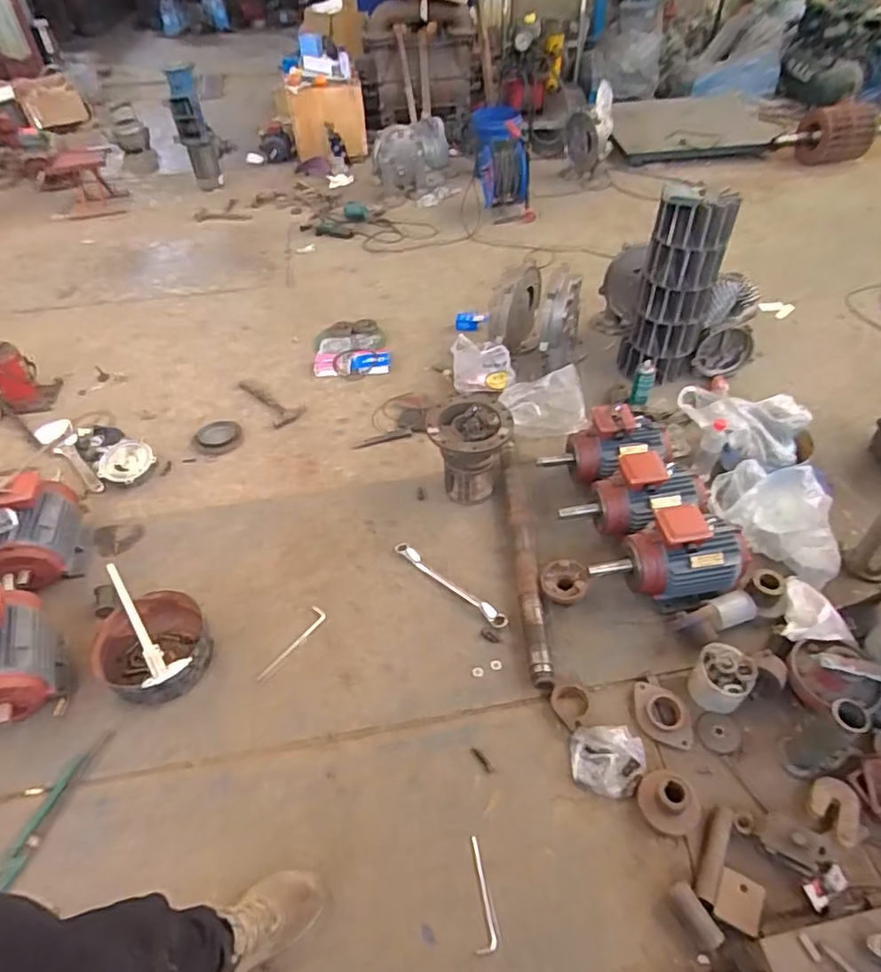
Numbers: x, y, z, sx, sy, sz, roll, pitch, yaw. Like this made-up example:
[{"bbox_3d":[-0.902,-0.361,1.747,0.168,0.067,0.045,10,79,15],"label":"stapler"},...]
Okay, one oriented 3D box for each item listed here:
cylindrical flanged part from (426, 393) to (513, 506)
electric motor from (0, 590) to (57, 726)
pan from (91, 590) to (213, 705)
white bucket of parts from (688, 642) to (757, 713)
[{"bbox_3d":[0.082,-0.096,1.775,0.223,0.281,0.209,-1,45,1],"label":"cylindrical flanged part"},{"bbox_3d":[-1.004,0.377,1.390,0.181,0.234,0.281,-18,47,-16],"label":"electric motor"},{"bbox_3d":[-0.678,0.378,1.436,0.242,0.099,0.254,-1,47,2],"label":"pan"},{"bbox_3d":[0.627,0.425,1.365,0.116,0.114,0.124,-1,45,1],"label":"white bucket of parts"}]

